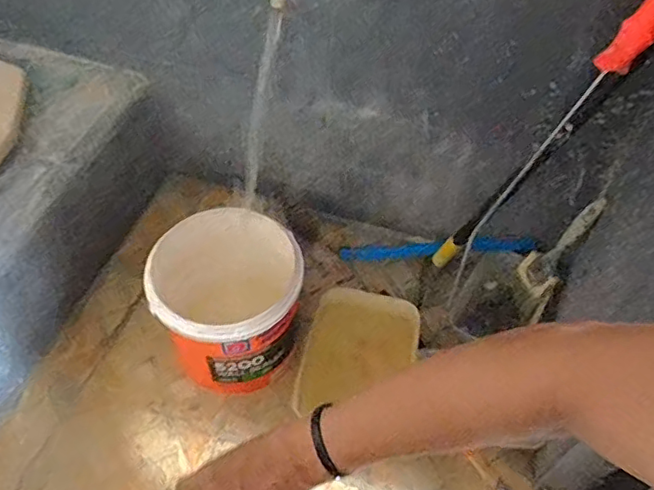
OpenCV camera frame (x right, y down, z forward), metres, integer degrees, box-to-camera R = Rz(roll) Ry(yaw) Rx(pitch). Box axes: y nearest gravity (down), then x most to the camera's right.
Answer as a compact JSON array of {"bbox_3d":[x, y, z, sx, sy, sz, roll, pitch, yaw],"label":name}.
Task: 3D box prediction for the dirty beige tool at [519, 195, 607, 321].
[{"bbox_3d":[0.329,0.011,0.815,0.067,0.195,0.030,41,32,26],"label":"dirty beige tool"}]

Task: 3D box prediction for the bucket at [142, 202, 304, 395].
[{"bbox_3d":[-0.126,0.094,0.760,0.184,0.203,0.162,-4,52,-6],"label":"bucket"}]

